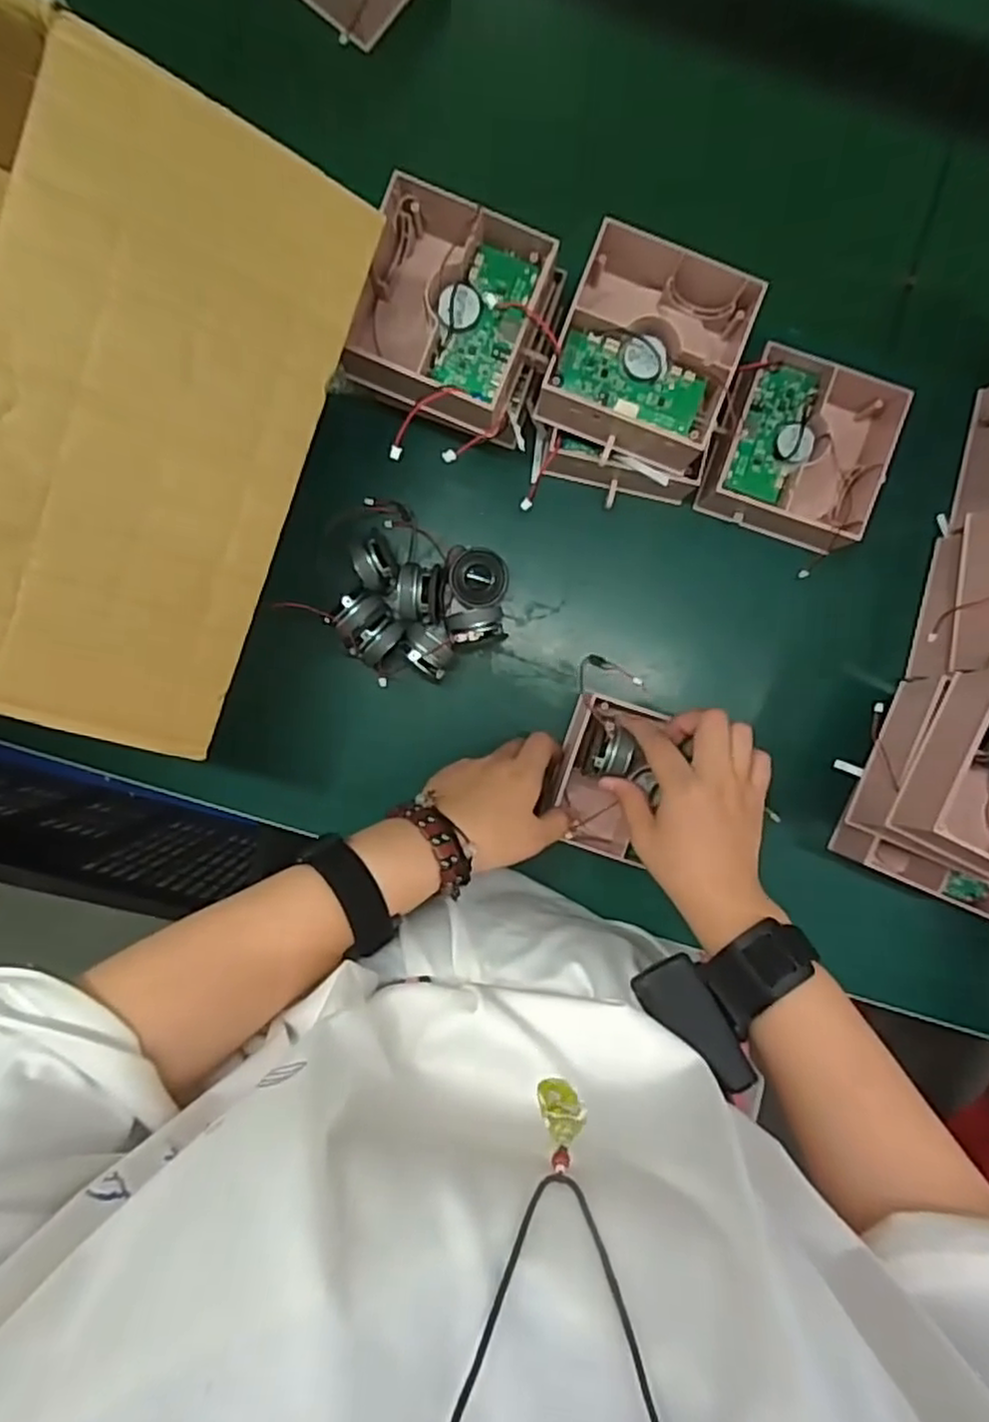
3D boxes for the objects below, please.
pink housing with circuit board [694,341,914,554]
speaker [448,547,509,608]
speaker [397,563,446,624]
[{"bbox_3d":[0.203,-0.175,0.484,0.109,0.047,0.117,19,92,-2],"label":"pink housing with circuit board"},{"bbox_3d":[-0.010,-0.091,0.500,0.039,0.023,0.039,0,92,-1],"label":"speaker"},{"bbox_3d":[-0.049,-0.080,0.494,0.031,0.040,0.038,3,92,-1],"label":"speaker"}]

